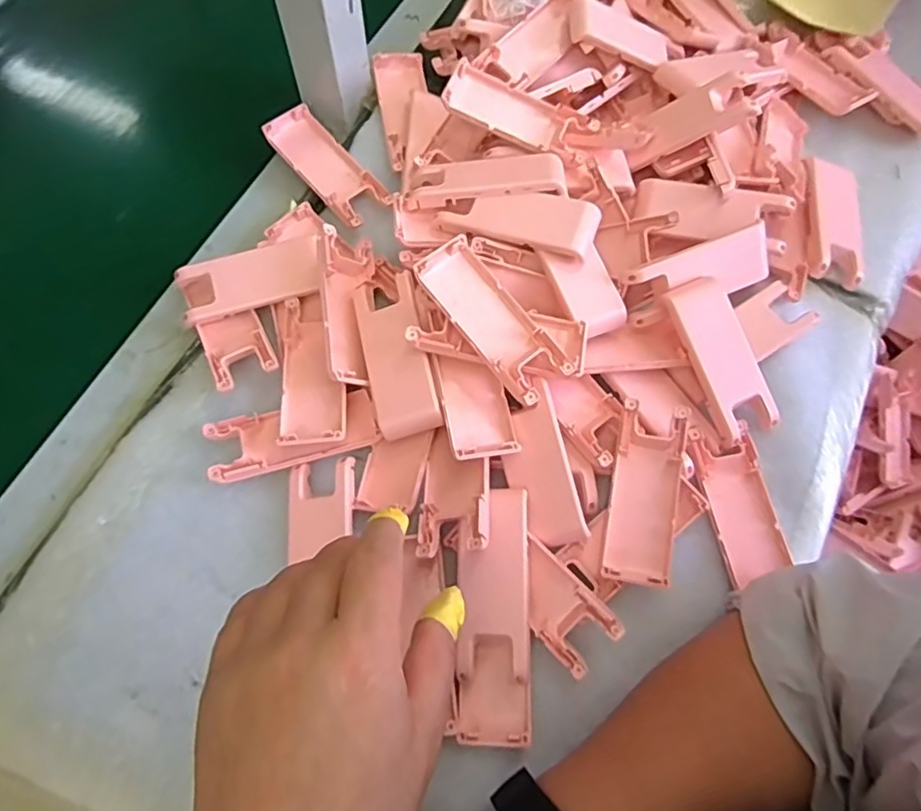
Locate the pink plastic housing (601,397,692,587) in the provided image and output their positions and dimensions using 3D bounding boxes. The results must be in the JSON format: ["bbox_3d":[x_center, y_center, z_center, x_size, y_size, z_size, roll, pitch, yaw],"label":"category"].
[{"bbox_3d":[0.108,0.050,0.364,0.043,0.012,0.102,14,80,2],"label":"pink plastic housing"}]

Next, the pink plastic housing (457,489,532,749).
[{"bbox_3d":[0.018,0.113,0.340,0.039,0.026,0.128,2,69,-1],"label":"pink plastic housing"}]

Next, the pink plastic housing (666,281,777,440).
[{"bbox_3d":[0.161,-0.030,0.384,0.039,0.007,0.099,-22,89,-6],"label":"pink plastic housing"}]

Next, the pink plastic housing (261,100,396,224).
[{"bbox_3d":[-0.095,-0.175,0.448,0.042,0.016,0.099,-40,75,-15],"label":"pink plastic housing"}]

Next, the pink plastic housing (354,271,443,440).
[{"bbox_3d":[-0.038,-0.030,0.379,0.039,0.024,0.097,-12,69,-6],"label":"pink plastic housing"}]

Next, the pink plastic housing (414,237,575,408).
[{"bbox_3d":[0.019,-0.051,0.361,0.039,0.008,0.102,-37,83,-19],"label":"pink plastic housing"}]

